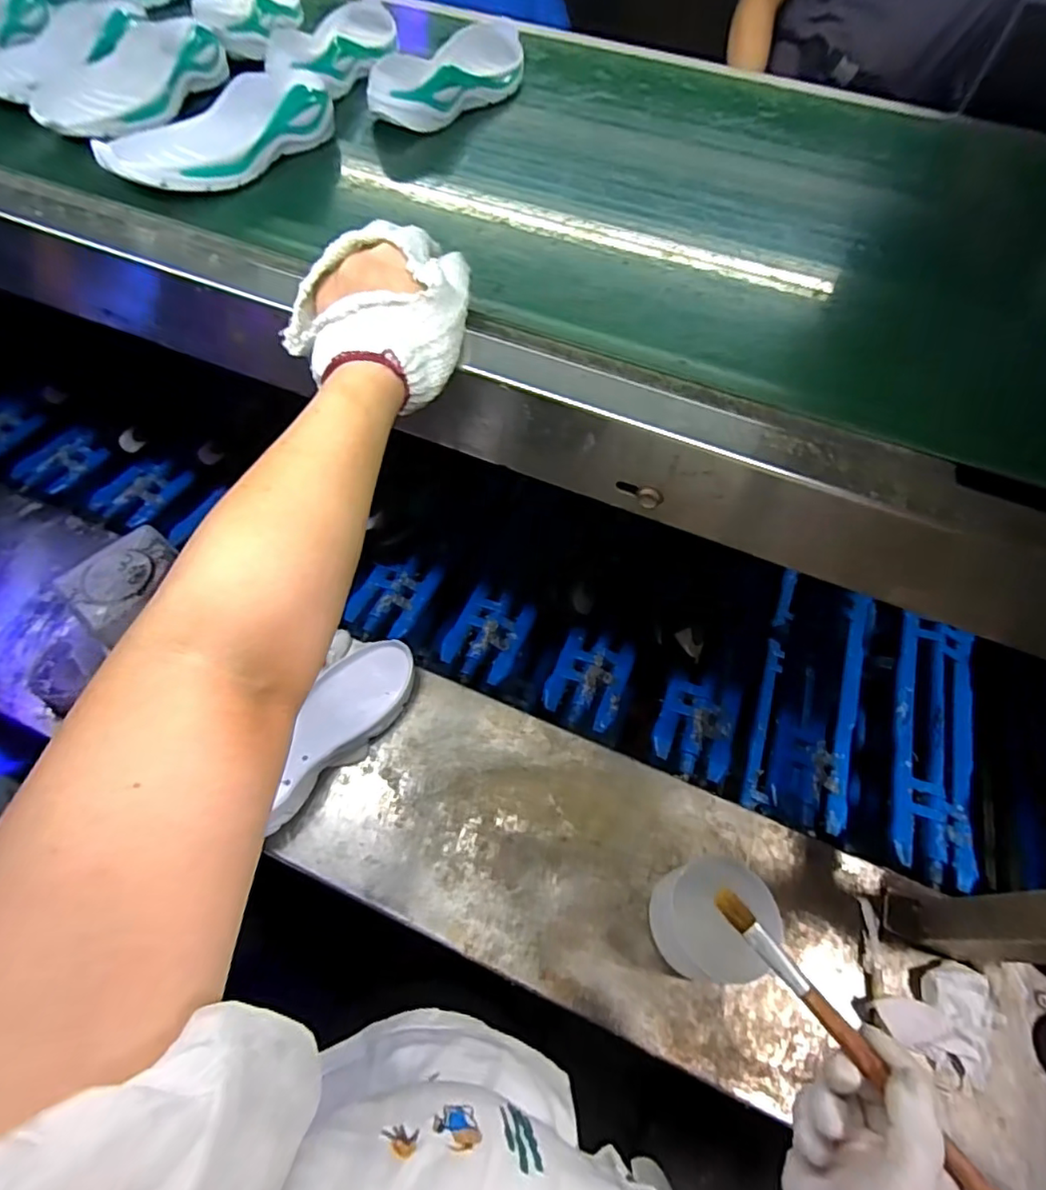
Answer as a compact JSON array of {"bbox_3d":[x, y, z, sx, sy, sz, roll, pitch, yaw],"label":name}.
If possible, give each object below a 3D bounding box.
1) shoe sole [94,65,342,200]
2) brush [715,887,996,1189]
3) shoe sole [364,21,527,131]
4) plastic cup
[{"bbox_3d":[-0.246,-0.412,0.499,0.100,0.034,0.246,13,59,5],"label":"shoe sole"},{"bbox_3d":[0.181,0.246,0.309,0.012,0.010,0.188,-32,58,-20],"label":"brush"},{"bbox_3d":[-0.070,-0.548,0.599,0.081,0.052,0.234,24,61,11],"label":"shoe sole"},{"bbox_3d":[0.165,0.287,0.507,0.092,0.080,0.081,-35,66,-21],"label":"plastic cup"}]

